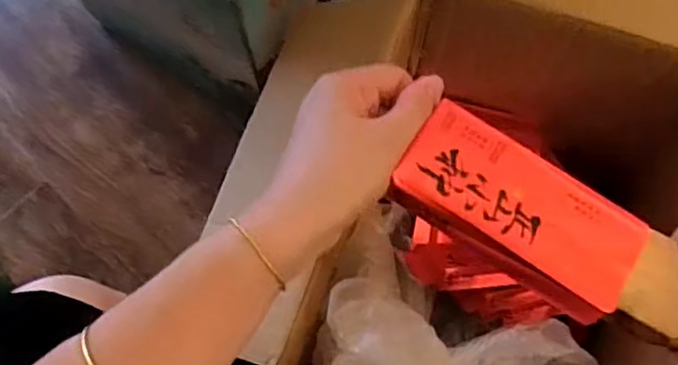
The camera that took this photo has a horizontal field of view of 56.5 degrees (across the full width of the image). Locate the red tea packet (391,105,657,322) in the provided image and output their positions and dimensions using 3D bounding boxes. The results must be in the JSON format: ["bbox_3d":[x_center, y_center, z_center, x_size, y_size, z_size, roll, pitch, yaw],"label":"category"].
[{"bbox_3d":[0.090,0.013,0.313,0.119,0.014,0.063,34,74,10],"label":"red tea packet"}]

